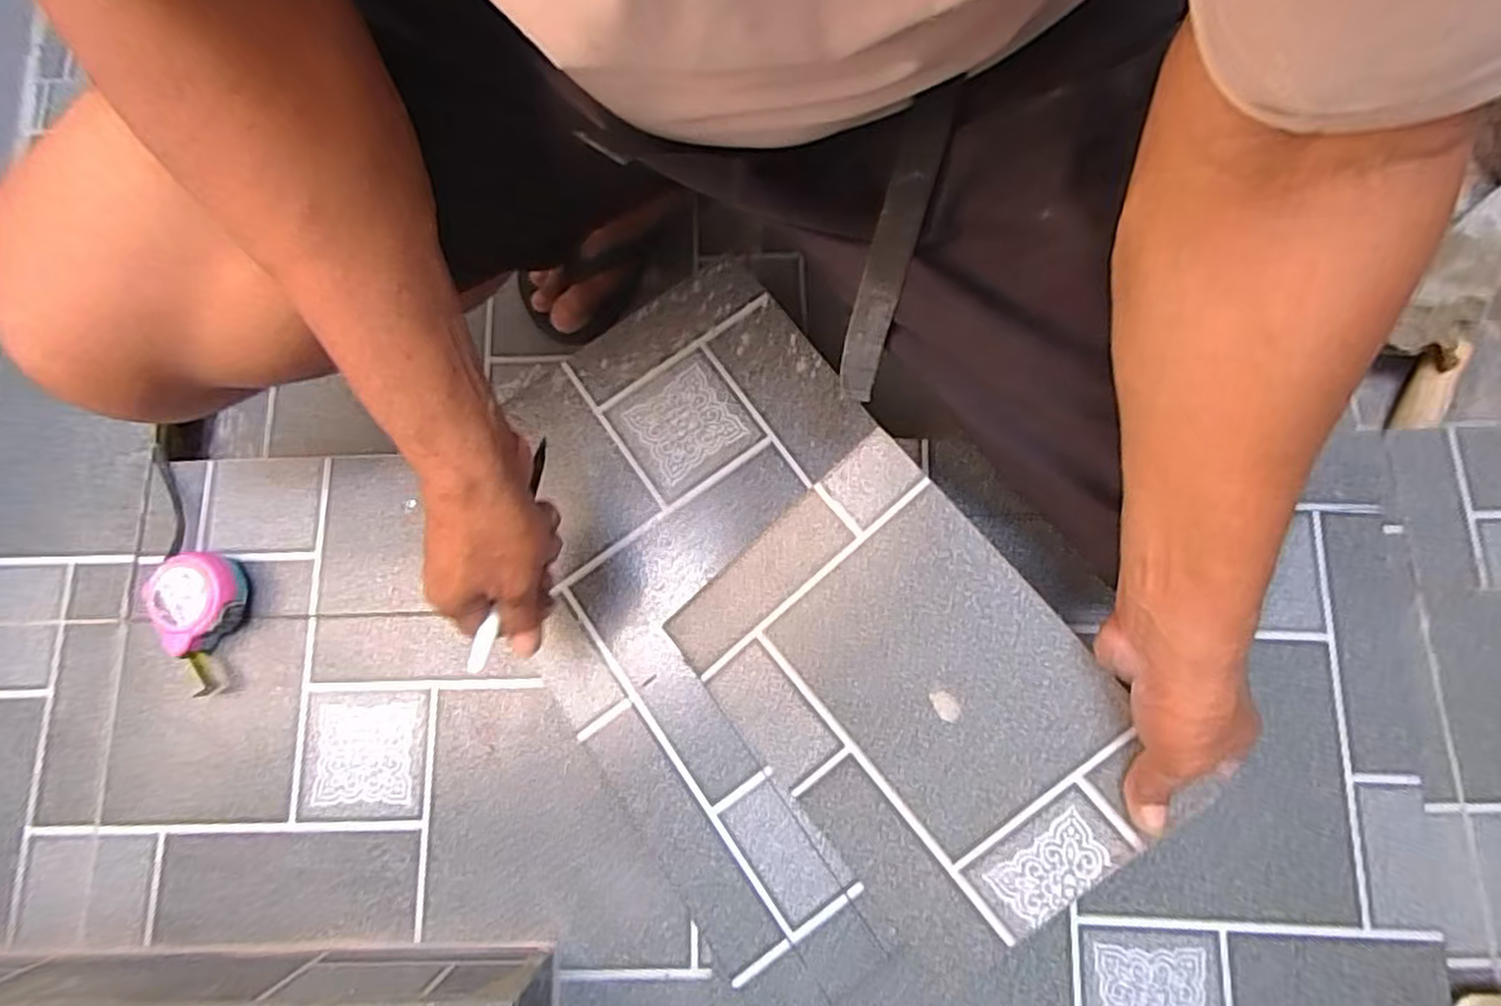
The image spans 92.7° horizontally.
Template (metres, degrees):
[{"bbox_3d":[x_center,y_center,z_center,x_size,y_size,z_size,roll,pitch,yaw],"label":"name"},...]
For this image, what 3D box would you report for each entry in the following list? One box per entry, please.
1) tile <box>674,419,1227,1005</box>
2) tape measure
[{"bbox_3d":[0.104,0.133,0.481,0.219,0.006,0.298,-43,77,8],"label":"tile"},{"bbox_3d":[-0.416,0.084,0.544,0.077,0.040,0.096,-42,81,-7],"label":"tape measure"}]

